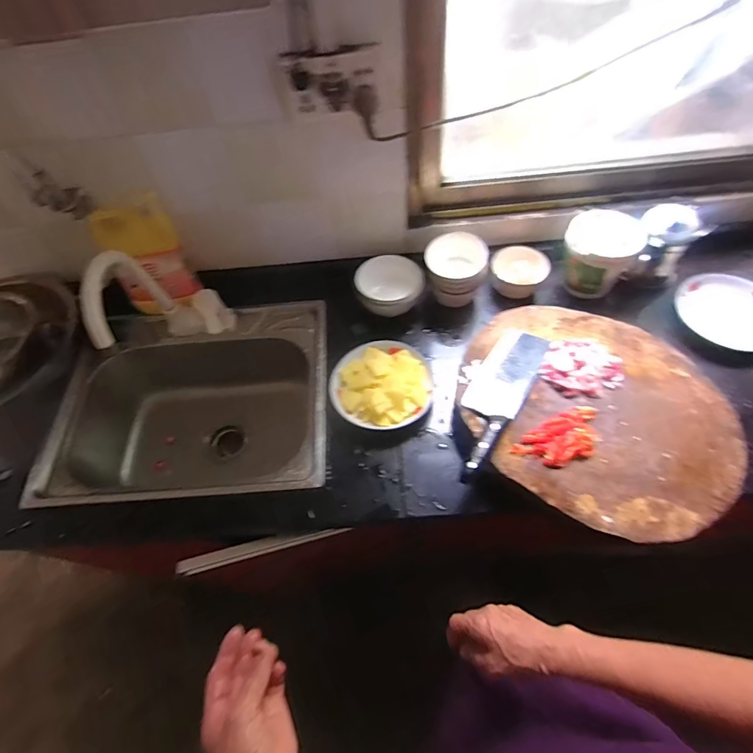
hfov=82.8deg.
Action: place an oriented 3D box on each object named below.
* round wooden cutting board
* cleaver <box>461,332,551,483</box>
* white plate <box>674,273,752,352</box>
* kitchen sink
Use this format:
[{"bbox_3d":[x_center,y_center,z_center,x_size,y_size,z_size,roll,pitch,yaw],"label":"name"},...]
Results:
[{"bbox_3d":[0.336,0.042,0.676,0.418,0.034,0.343,38,68,24],"label":"round wooden cutting board"},{"bbox_3d":[0.187,0.034,0.688,0.087,0.029,0.279,27,63,20],"label":"cleaver"},{"bbox_3d":[0.667,-0.125,0.817,0.175,0.045,0.175,-2,58,3],"label":"white plate"},{"bbox_3d":[-0.347,0.076,0.897,0.503,0.212,0.396,-5,57,1],"label":"kitchen sink"}]

